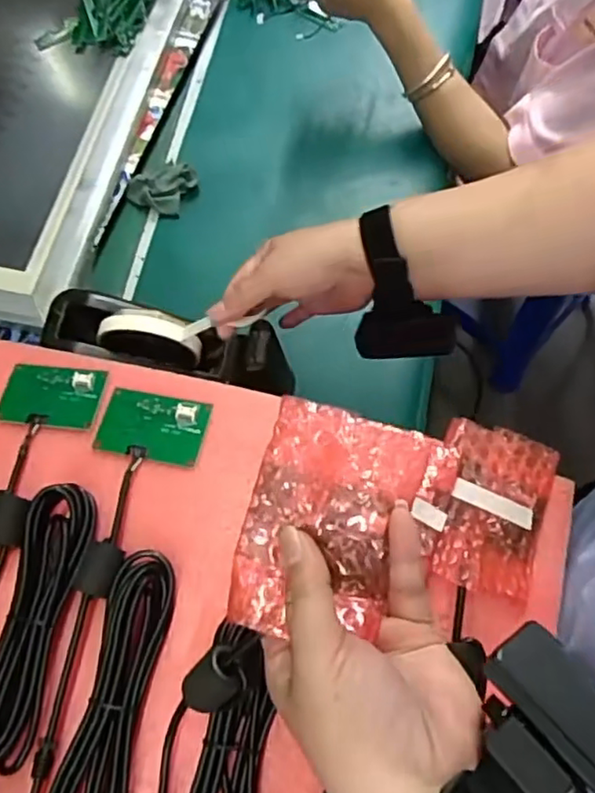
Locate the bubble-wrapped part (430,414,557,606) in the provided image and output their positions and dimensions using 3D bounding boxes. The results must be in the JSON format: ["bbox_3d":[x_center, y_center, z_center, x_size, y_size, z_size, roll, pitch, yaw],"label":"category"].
[{"bbox_3d":[0.120,0.066,0.376,0.066,0.019,0.099,12,73,5],"label":"bubble-wrapped part"}]

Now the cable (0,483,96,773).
[{"bbox_3d":[-0.147,0.122,0.349,0.036,0.018,0.145,6,72,3],"label":"cable"}]

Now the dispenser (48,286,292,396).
[{"bbox_3d":[-0.102,-0.042,0.526,0.198,0.083,0.054,11,73,5],"label":"dispenser"}]

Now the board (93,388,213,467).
[{"bbox_3d":[-0.093,0.018,0.404,0.067,0.004,0.043,11,73,4],"label":"board"}]

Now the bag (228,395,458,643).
[{"bbox_3d":[0.019,0.058,0.278,0.083,0.014,0.098,15,91,6],"label":"bag"}]

